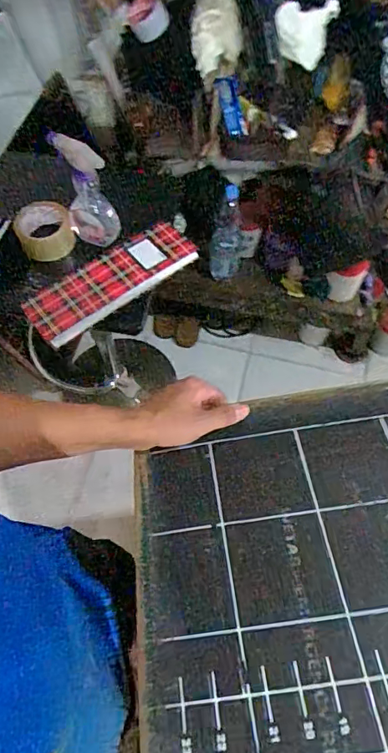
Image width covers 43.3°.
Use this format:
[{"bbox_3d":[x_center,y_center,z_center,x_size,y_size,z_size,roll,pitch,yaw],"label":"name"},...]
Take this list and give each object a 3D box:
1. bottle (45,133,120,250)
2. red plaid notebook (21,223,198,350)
[{"bbox_3d":[-0.183,-0.316,0.842,0.079,0.204,0.076,-22,45,-10],"label":"bottle"},{"bbox_3d":[-0.143,-0.170,0.861,0.305,0.032,0.107,-36,69,-16],"label":"red plaid notebook"}]

